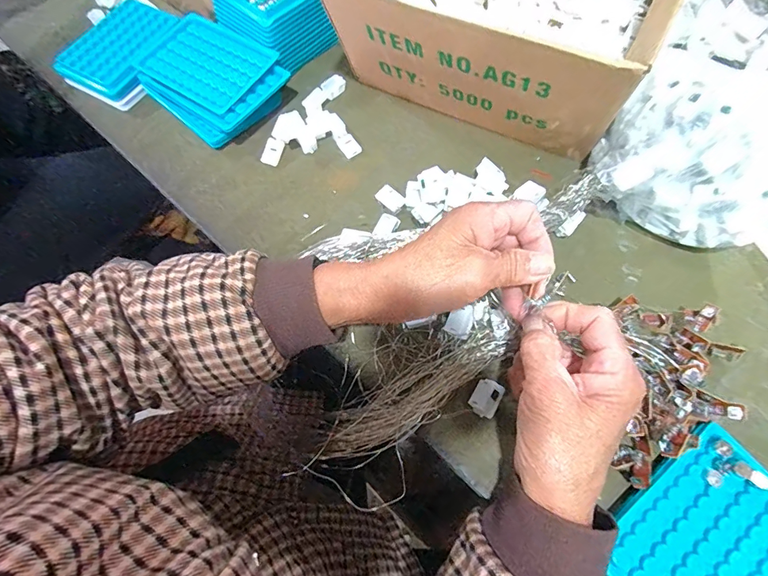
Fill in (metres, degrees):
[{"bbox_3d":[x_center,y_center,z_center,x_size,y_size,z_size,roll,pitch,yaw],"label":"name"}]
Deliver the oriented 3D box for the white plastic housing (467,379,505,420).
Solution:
[{"bbox_3d":[0.078,0.085,0.312,0.020,0.014,0.027,31,73,14],"label":"white plastic housing"}]

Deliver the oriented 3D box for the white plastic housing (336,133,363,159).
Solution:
[{"bbox_3d":[-0.037,-0.150,0.427,0.019,0.004,0.025,-32,70,-10],"label":"white plastic housing"}]

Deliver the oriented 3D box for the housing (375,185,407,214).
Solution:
[{"bbox_3d":[0.007,-0.085,0.390,0.029,0.011,0.018,41,75,17],"label":"housing"}]

